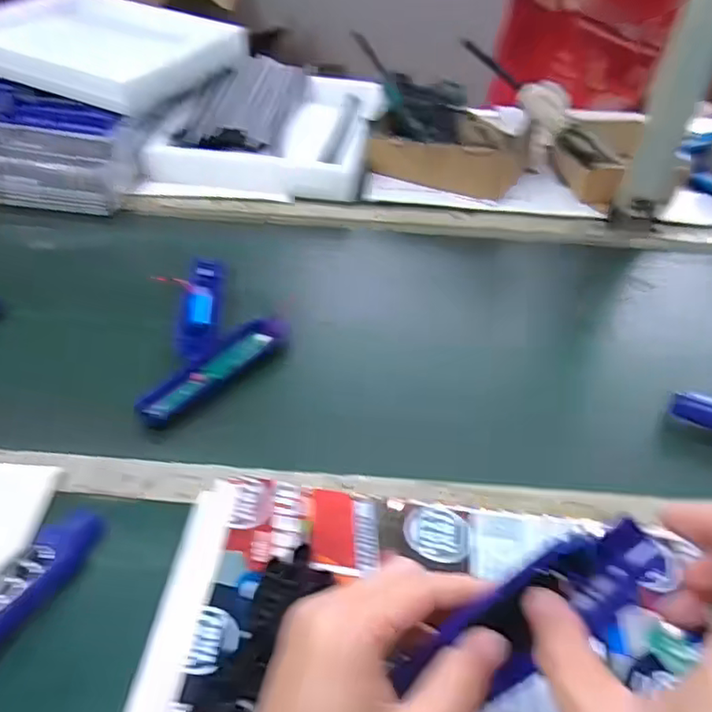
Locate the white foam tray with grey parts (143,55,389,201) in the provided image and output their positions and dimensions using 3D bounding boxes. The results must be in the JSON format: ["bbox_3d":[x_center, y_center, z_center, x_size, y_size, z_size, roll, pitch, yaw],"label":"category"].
[{"bbox_3d":[-0.118,-0.359,0.949,0.290,0.074,0.386,10,42,3],"label":"white foam tray with grey parts"}]

